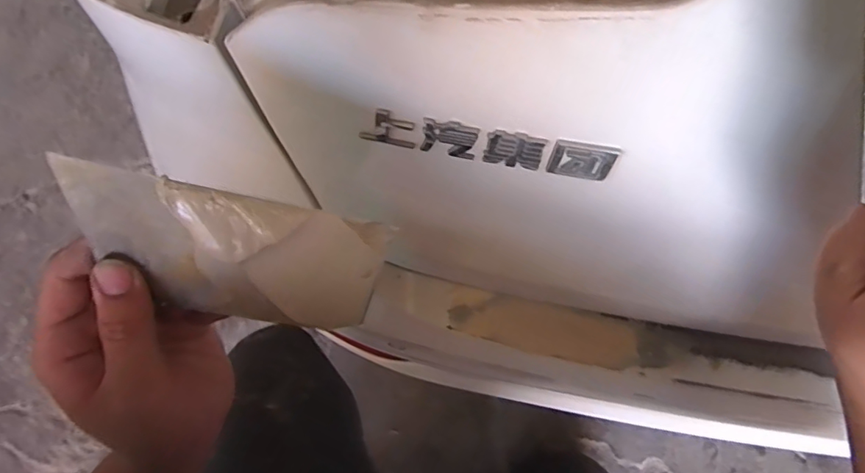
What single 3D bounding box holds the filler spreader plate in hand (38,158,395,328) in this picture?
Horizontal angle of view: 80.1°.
[{"bbox_3d":[-0.095,0.011,0.245,0.140,0.073,0.010,14,32,-16],"label":"filler spreader plate in hand"}]

